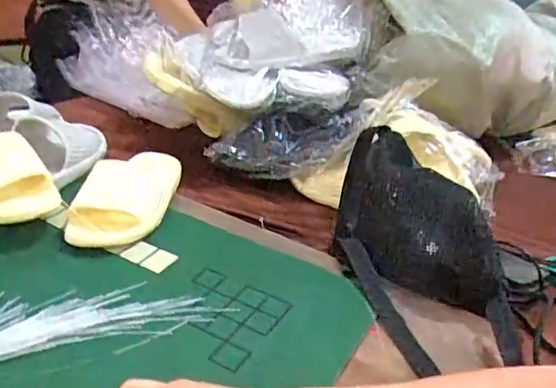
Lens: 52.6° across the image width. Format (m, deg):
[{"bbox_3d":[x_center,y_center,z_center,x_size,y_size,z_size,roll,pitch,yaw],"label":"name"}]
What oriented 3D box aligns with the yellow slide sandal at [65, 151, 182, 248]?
[{"bbox_3d":[-0.196,-0.009,0.748,0.114,0.064,0.212,6,27,-5],"label":"yellow slide sandal"}]

